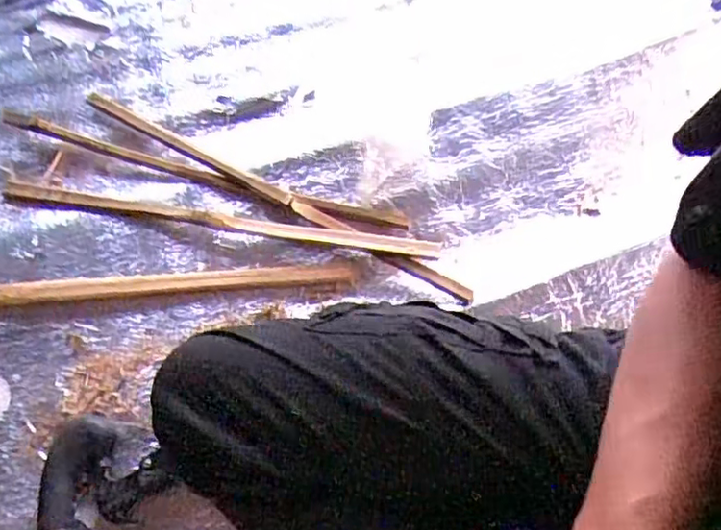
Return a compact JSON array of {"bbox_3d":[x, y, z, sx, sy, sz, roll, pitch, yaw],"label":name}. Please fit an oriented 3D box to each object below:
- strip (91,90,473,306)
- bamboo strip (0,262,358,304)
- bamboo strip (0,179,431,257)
[{"bbox_3d":[-0.115,-0.092,0.724,0.533,0.010,0.021,29,68,16],"label":"strip"},{"bbox_3d":[-0.235,0.019,0.673,0.453,0.016,0.025,-5,63,0],"label":"bamboo strip"},{"bbox_3d":[-0.167,-0.052,0.711,0.504,0.018,0.028,9,64,7],"label":"bamboo strip"}]

